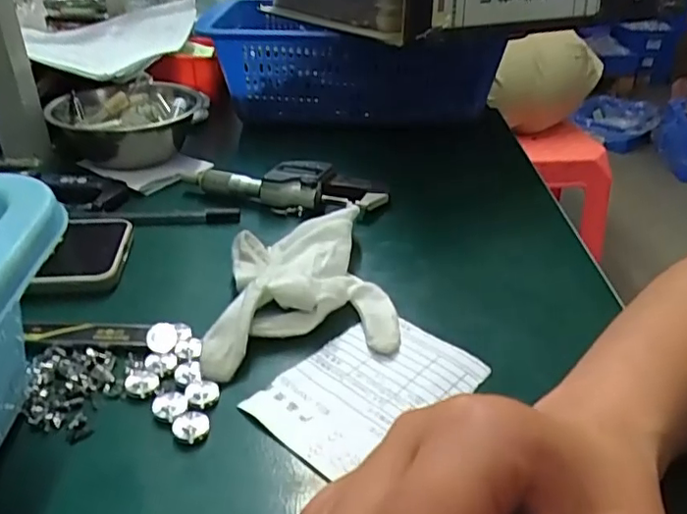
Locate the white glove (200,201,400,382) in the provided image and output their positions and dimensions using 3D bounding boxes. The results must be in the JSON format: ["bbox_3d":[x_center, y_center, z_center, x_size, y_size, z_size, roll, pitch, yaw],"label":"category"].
[{"bbox_3d":[-0.029,0.014,0.333,0.101,0.034,0.105,-6,32,-12],"label":"white glove"}]

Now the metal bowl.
[{"bbox_3d":[-0.185,-0.120,0.522,0.115,0.047,0.115,1,32,-1],"label":"metal bowl"}]

